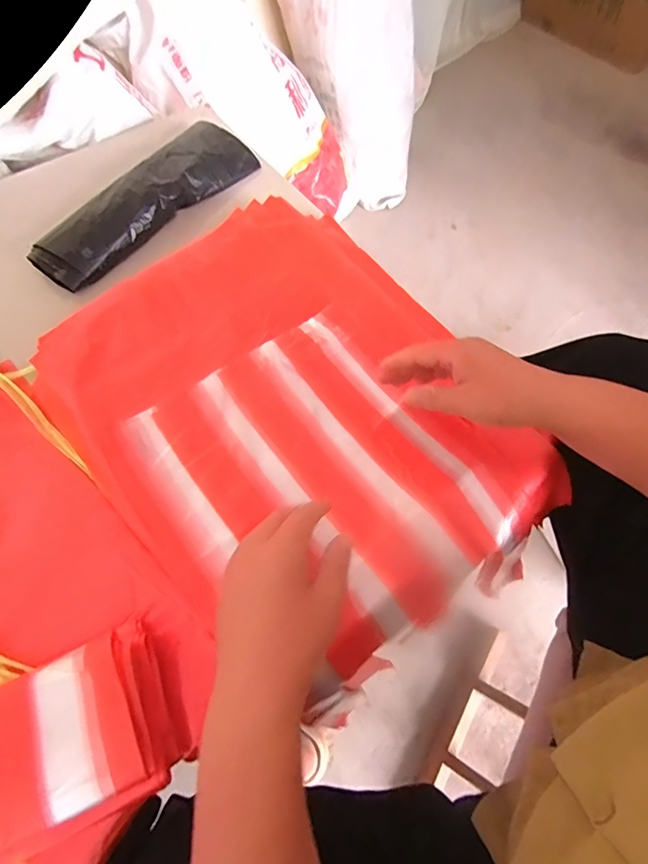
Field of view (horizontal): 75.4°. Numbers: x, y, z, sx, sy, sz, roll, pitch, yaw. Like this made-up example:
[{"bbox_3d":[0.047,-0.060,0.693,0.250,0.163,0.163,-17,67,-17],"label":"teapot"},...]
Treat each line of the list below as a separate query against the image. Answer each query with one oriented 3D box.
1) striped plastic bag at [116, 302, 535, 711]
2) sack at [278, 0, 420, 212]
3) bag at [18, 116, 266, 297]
[{"bbox_3d":[0.005,0.040,0.426,0.287,0.028,0.319,-37,73,-18],"label":"striped plastic bag"},{"bbox_3d":[0.060,-0.895,0.981,0.305,0.725,0.153,-1,64,18],"label":"sack"},{"bbox_3d":[-0.236,-0.329,0.583,0.097,0.047,0.350,34,63,9],"label":"bag"}]

